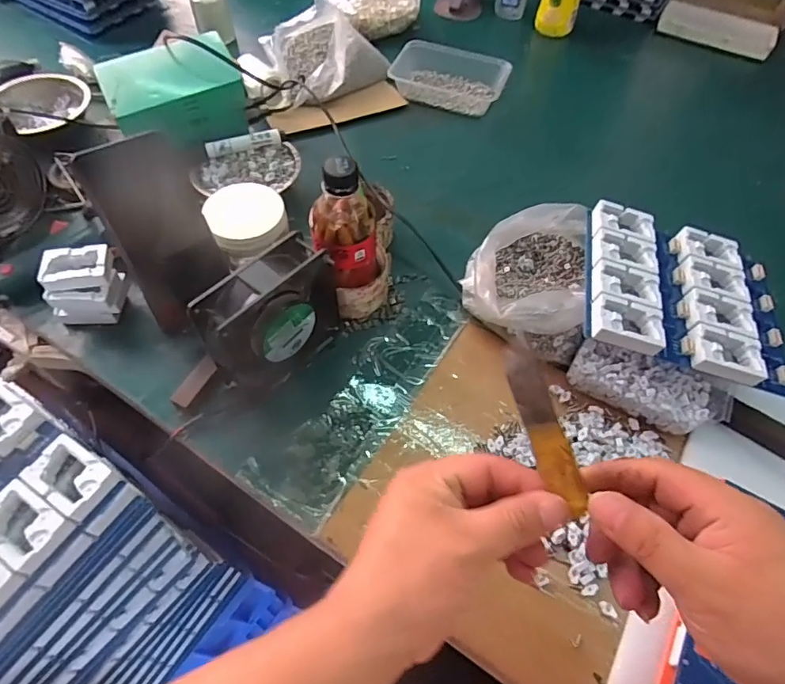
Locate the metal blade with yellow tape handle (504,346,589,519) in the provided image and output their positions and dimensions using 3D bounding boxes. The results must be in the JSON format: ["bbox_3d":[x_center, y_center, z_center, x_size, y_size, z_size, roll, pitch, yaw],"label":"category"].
[{"bbox_3d":[0.080,0.047,0.254,0.018,0.004,0.091,-21,94,19],"label":"metal blade with yellow tape handle"}]

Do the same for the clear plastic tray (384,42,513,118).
[{"bbox_3d":[0.085,-0.398,0.745,0.166,0.047,0.100,19,59,9],"label":"clear plastic tray"}]

